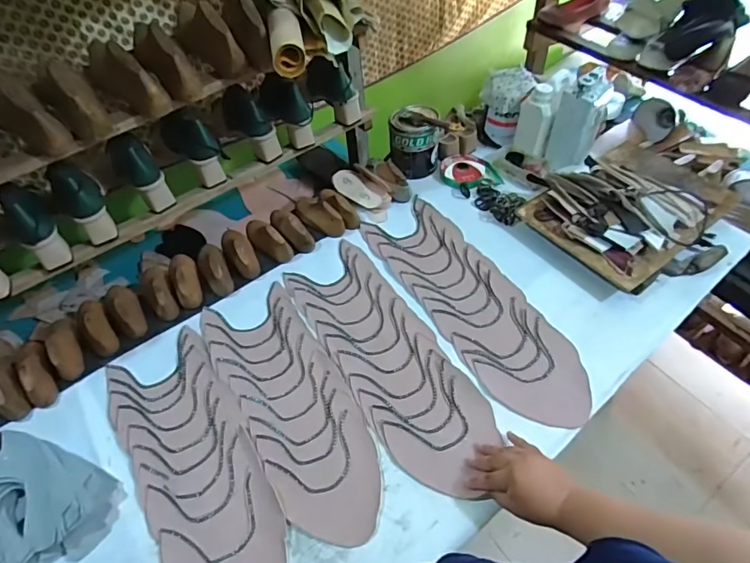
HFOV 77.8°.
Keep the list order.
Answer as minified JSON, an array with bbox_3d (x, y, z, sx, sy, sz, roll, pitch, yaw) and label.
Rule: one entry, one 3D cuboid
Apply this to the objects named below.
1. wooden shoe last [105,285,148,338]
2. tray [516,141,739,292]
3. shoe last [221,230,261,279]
[{"bbox_3d":[-0.462,0.043,0.850,0.047,0.076,0.122,-33,57,-20],"label":"wooden shoe last"},{"bbox_3d":[0.512,-0.163,0.932,0.400,0.089,0.311,-26,55,-15],"label":"tray"},{"bbox_3d":[-0.270,-0.060,0.923,0.052,0.056,0.127,-30,56,-18],"label":"shoe last"}]

